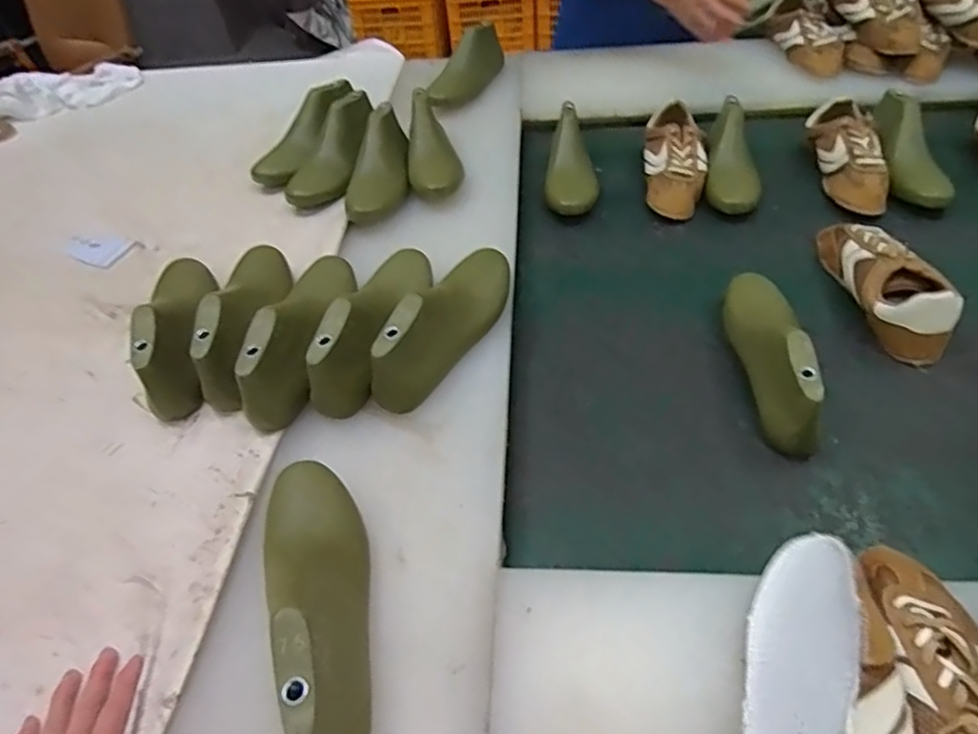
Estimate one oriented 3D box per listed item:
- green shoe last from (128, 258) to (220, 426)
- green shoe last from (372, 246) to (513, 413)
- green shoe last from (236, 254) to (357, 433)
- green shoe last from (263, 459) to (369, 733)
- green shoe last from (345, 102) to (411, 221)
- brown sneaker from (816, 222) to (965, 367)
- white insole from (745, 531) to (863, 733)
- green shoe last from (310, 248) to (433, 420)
[{"bbox_3d":[-0.352,-0.056,0.694,0.076,0.088,0.233,-17,47,-9],"label":"green shoe last"},{"bbox_3d":[-0.044,-0.058,0.662,0.065,0.088,0.235,17,51,21],"label":"green shoe last"},{"bbox_3d":[-0.202,-0.053,0.673,0.069,0.090,0.245,-2,47,4],"label":"green shoe last"},{"bbox_3d":[-0.128,0.165,0.464,0.074,0.088,0.240,-18,48,-11],"label":"green shoe last"},{"bbox_3d":[-0.154,-0.300,0.894,0.070,0.054,0.218,5,70,10],"label":"green shoe last"},{"bbox_3d":[0.461,-0.110,0.732,0.082,0.066,0.234,-10,46,-4],"label":"brown sneaker"},{"bbox_3d":[0.191,0.208,0.382,0.073,0.009,0.237,-28,23,46],"label":"white insole"},{"bbox_3d":[-0.122,-0.058,0.670,0.065,0.085,0.233,6,48,12],"label":"green shoe last"}]

